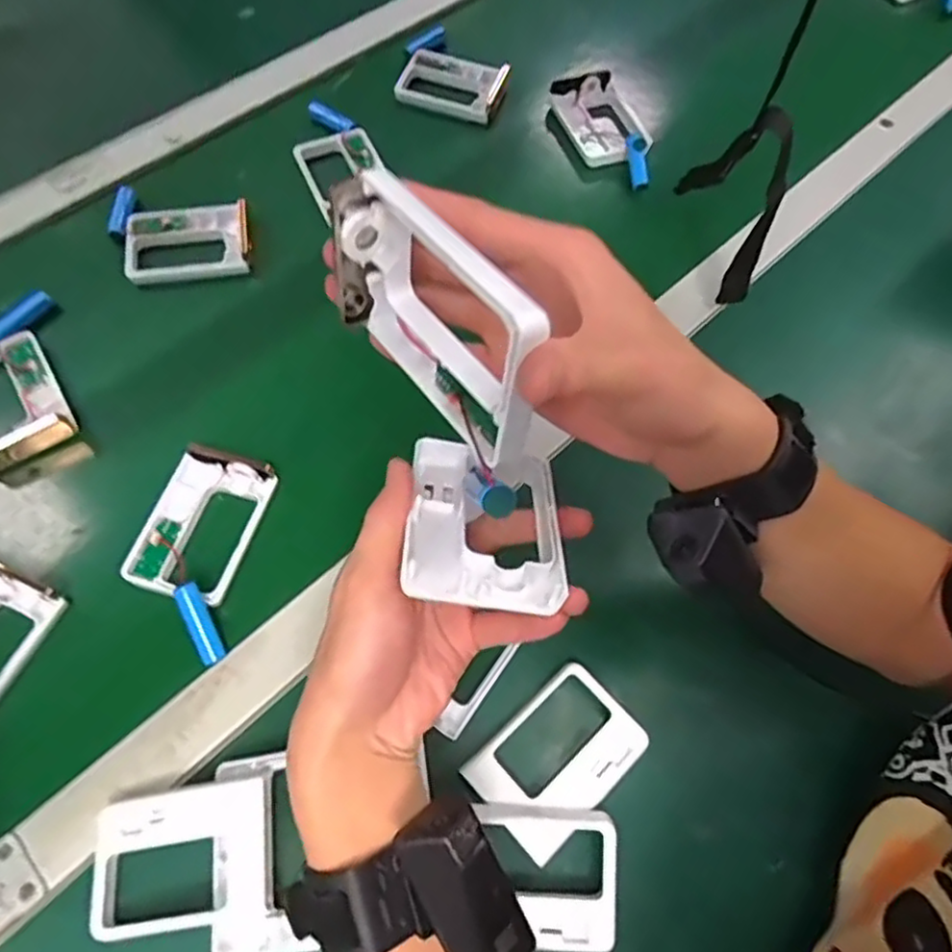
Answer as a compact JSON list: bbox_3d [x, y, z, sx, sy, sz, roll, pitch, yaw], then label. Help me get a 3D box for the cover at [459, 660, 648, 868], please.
[{"bbox_3d":[0.046,0.158,0.383,0.092,0.015,0.066,-40,68,-21],"label":"cover"}]

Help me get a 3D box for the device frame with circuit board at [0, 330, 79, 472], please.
[{"bbox_3d":[-0.334,-0.052,0.483,0.071,0.025,0.099,-30,68,-17],"label":"device frame with circuit board"}]

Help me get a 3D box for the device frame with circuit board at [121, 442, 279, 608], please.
[{"bbox_3d":[-0.180,0.030,0.444,0.069,0.018,0.097,16,63,4],"label":"device frame with circuit board"}]

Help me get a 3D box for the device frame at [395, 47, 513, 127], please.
[{"bbox_3d":[-0.022,-0.381,0.656,0.104,0.014,0.069,18,70,8],"label":"device frame"}]

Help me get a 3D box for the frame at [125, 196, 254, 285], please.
[{"bbox_3d":[-0.235,-0.191,0.552,0.099,0.026,0.066,-9,63,-7],"label":"frame"}]

